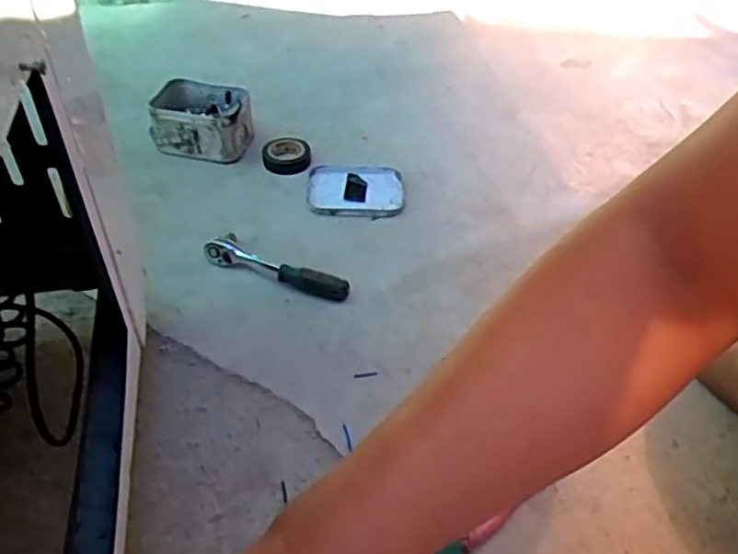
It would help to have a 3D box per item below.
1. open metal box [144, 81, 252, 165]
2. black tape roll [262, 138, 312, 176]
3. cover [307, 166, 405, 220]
[{"bbox_3d":[-0.198,-0.183,0.790,0.112,0.063,0.069,7,45,3],"label":"open metal box"},{"bbox_3d":[-0.097,-0.145,0.793,0.055,0.015,0.058,-4,46,-8],"label":"black tape roll"},{"bbox_3d":[-0.014,-0.097,0.754,0.106,0.010,0.087,3,45,-1],"label":"cover"}]

